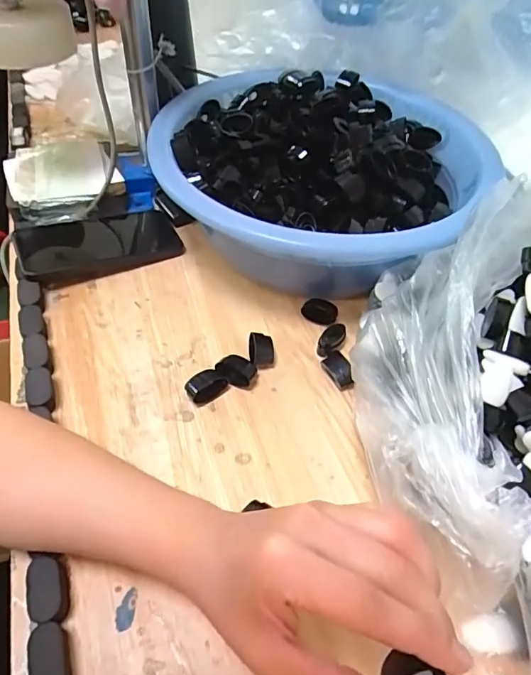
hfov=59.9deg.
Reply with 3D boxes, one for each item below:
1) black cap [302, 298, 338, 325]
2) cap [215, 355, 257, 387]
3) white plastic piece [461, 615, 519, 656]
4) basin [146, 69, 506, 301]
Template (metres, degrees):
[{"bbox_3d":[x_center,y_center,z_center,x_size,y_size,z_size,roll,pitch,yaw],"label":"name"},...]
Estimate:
[{"bbox_3d":[0.053,-0.025,0.448,0.034,0.015,0.025,20,69,11],"label":"black cap"},{"bbox_3d":[-0.024,0.028,0.398,0.031,0.015,0.024,23,53,15],"label":"cap"},{"bbox_3d":[0.134,0.178,0.277,0.029,0.009,0.021,-12,76,0],"label":"white plastic piece"},{"bbox_3d":[0.066,-0.183,0.506,0.302,0.108,0.344,-3,51,-6],"label":"basin"}]

